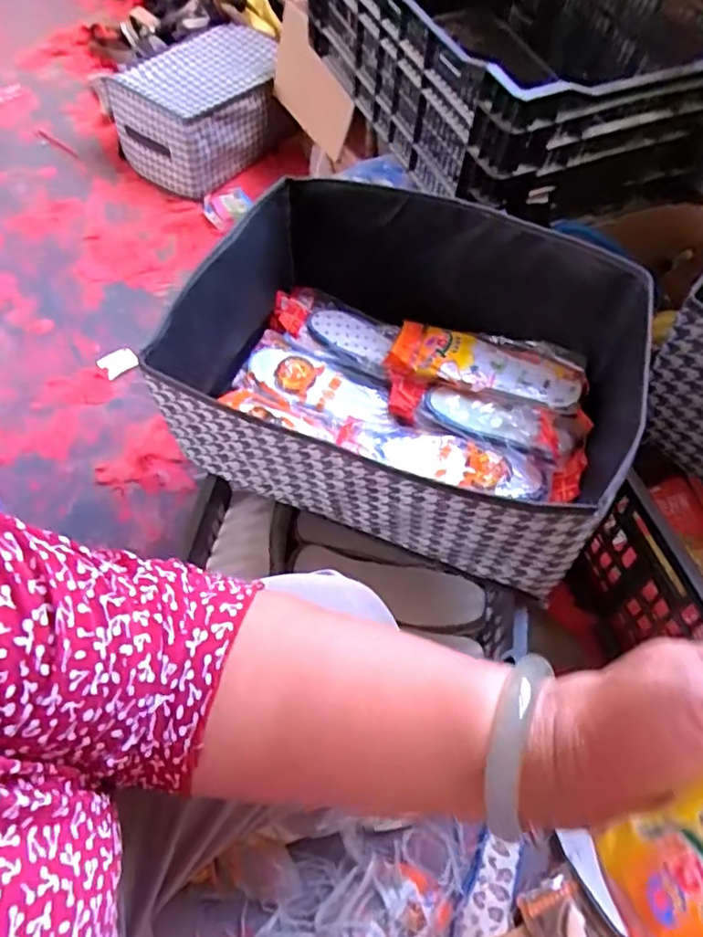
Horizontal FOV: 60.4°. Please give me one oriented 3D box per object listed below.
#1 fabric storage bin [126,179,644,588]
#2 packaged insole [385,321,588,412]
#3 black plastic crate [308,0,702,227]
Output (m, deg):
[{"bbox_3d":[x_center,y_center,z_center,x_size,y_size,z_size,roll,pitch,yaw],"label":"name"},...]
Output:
[{"bbox_3d":[0.051,-0.103,0.617,0.421,0.171,0.351,19,59,13],"label":"fabric storage bin"},{"bbox_3d":[0.156,-0.123,0.693,0.217,0.031,0.090,21,59,14],"label":"packaged insole"},{"bbox_3d":[0.228,-0.646,0.910,0.425,0.260,0.583,-22,59,-14],"label":"black plastic crate"}]

